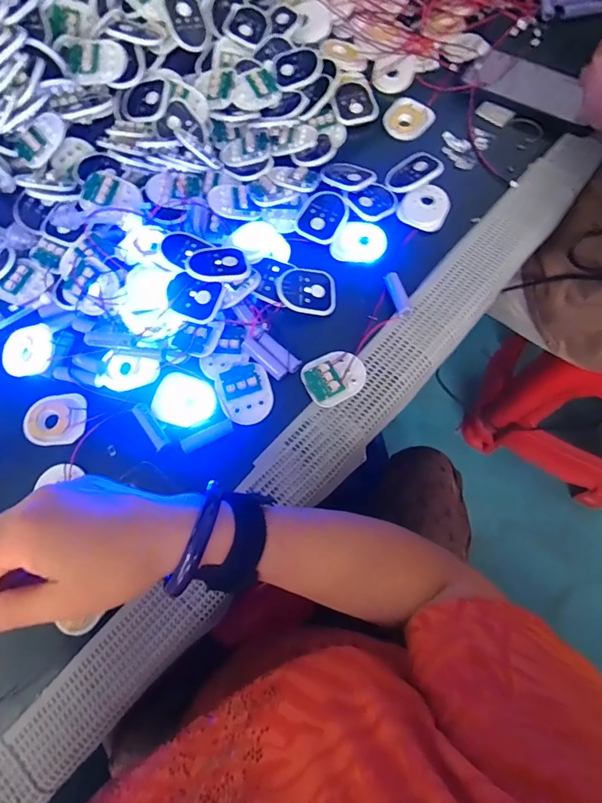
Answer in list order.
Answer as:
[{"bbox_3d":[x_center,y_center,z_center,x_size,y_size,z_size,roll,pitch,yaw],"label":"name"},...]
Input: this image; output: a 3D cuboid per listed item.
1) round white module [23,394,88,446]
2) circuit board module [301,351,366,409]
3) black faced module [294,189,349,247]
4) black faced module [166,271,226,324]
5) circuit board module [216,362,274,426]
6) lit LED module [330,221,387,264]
[{"bbox_3d":[-0.234,0.018,0.421,0.056,0.005,0.050,-5,75,-1],"label":"round white module"},{"bbox_3d":[0.032,-0.023,0.418,0.056,0.011,0.049,-24,76,-6],"label":"circuit board module"},{"bbox_3d":[0.024,-0.200,0.476,0.049,0.007,0.058,31,77,8],"label":"black faced module"},{"bbox_3d":[-0.103,-0.098,0.420,0.053,0.012,0.041,20,76,5],"label":"black faced module"},{"bbox_3d":[-0.053,-0.010,0.418,0.049,0.009,0.061,-19,76,-5],"label":"circuit board module"},{"bbox_3d":[0.063,-0.169,0.470,0.054,0.008,0.045,15,75,4],"label":"lit LED module"}]

